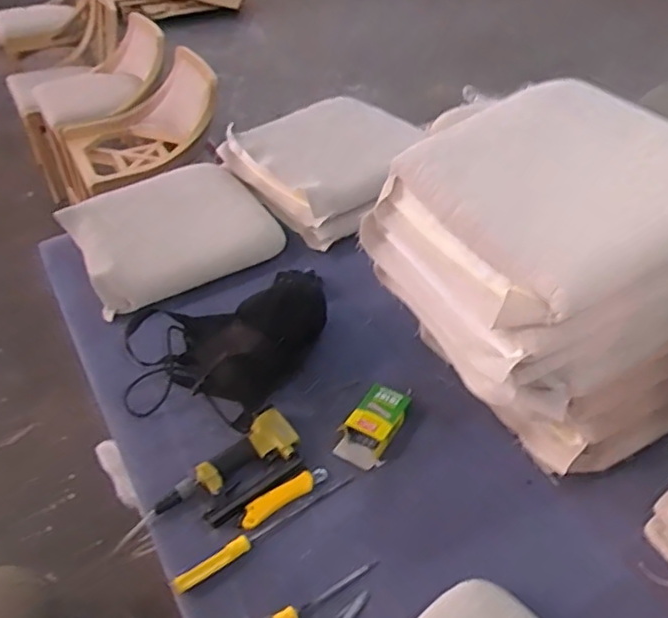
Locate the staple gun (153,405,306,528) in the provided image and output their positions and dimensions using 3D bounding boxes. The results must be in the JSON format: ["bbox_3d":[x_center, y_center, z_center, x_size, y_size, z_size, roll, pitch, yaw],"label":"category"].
[{"bbox_3d":[-0.162,0.279,1.023,0.250,0.036,0.125,-35,52,-27],"label":"staple gun"}]

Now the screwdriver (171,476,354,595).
[{"bbox_3d":[-0.103,0.338,0.960,0.314,0.034,0.030,-29,49,-26],"label":"screwdriver"}]

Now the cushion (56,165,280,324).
[{"bbox_3d":[-0.401,-0.193,1.462,0.427,0.097,0.435,-28,49,-25],"label":"cushion"}]

